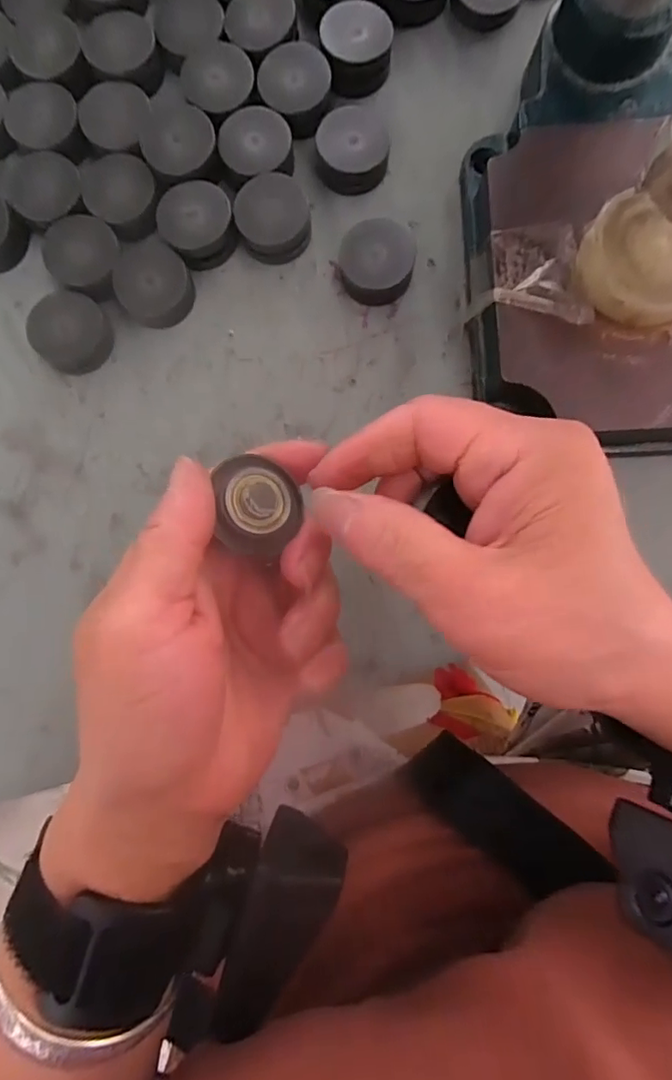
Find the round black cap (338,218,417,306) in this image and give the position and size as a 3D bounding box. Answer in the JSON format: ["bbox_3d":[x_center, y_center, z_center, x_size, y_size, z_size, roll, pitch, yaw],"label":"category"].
[{"bbox_3d":[0.018,-0.124,0.241,0.033,0.015,0.030,-2,86,1],"label":"round black cap"}]

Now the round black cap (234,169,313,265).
[{"bbox_3d":[-0.028,-0.143,0.243,0.032,0.017,0.034,0,86,2],"label":"round black cap"}]

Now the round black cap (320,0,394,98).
[{"bbox_3d":[0.010,-0.224,0.246,0.031,0.019,0.026,-4,86,1],"label":"round black cap"}]

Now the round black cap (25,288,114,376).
[{"bbox_3d":[-0.120,-0.094,0.245,0.033,0.013,0.033,0,86,2],"label":"round black cap"}]

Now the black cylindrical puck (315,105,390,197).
[{"bbox_3d":[0.008,-0.176,0.246,0.031,0.015,0.033,0,86,2],"label":"black cylindrical puck"}]

